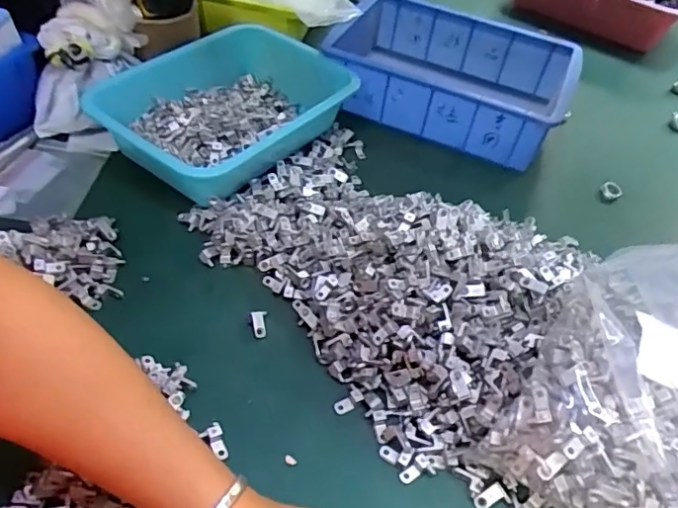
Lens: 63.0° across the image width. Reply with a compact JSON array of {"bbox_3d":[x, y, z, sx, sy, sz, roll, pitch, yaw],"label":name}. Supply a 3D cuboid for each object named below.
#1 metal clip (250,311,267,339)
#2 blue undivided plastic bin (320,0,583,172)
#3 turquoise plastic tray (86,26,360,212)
[{"bbox_3d":[-0.070,0.061,0.485,0.014,0.009,0.026,-4,48,-10],"label":"metal clip"},{"bbox_3d":[0.147,-0.240,0.740,0.303,0.089,0.220,22,48,14],"label":"blue undivided plastic bin"},{"bbox_3d":[-0.130,-0.173,0.657,0.229,0.077,0.287,34,52,23],"label":"turquoise plastic tray"}]

